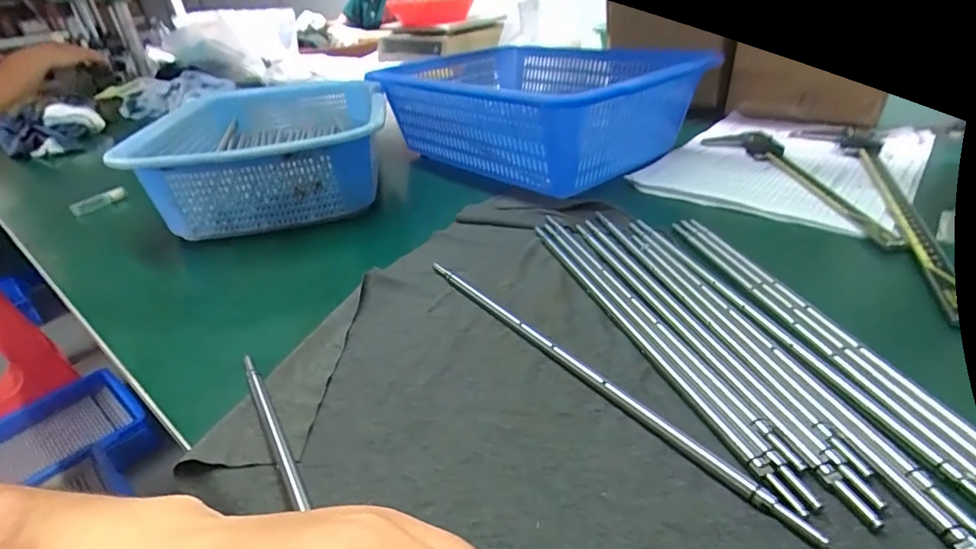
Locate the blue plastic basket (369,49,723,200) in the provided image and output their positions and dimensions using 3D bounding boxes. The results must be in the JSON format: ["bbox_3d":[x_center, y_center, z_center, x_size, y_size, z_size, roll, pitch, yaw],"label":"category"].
[{"bbox_3d":[0.057,-0.201,0.592,0.269,0.119,0.346,-27,38,-32],"label":"blue plastic basket"}]

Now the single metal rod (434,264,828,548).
[{"bbox_3d":[0.047,0.048,0.277,0.011,0.007,0.272,-26,38,-28],"label":"single metal rod"}]

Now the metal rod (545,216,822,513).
[{"bbox_3d":[0.093,0.023,0.308,0.010,0.004,0.286,-13,34,-11],"label":"metal rod"}]

